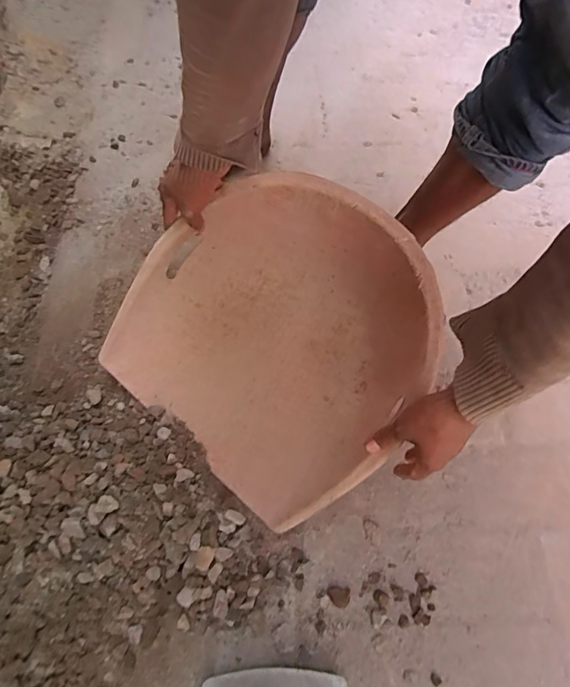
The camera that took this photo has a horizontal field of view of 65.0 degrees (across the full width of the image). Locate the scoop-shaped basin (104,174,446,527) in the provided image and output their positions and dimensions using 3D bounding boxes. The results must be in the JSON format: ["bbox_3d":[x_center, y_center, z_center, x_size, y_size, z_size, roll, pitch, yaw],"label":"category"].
[{"bbox_3d":[-0.011,-0.026,0.625,0.403,0.202,0.375,39,67,15],"label":"scoop-shaped basin"}]

